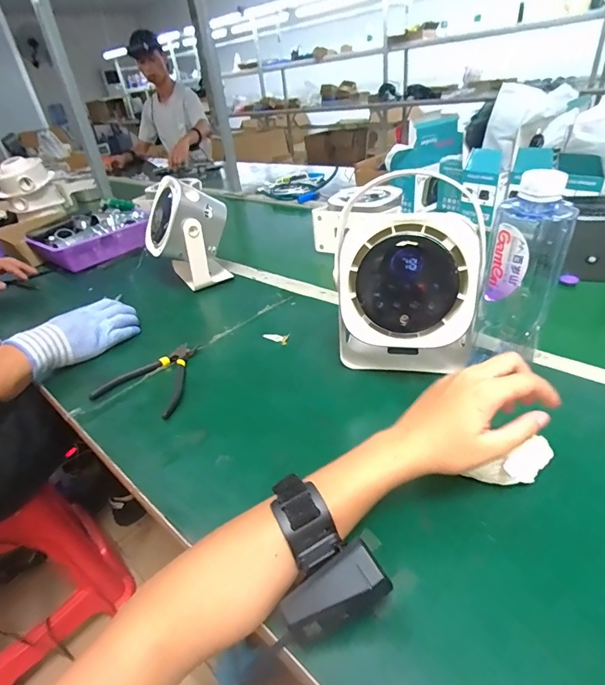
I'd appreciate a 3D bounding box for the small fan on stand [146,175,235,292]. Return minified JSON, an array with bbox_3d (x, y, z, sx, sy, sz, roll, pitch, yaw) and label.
[{"bbox_3d":[-0.220,-0.204,0.758,0.145,0.179,0.139,-19,36,-17],"label":"small fan on stand"}]

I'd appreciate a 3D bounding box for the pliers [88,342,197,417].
[{"bbox_3d":[-0.188,0.041,0.526,0.124,0.010,0.132,8,37,22],"label":"pliers"}]

